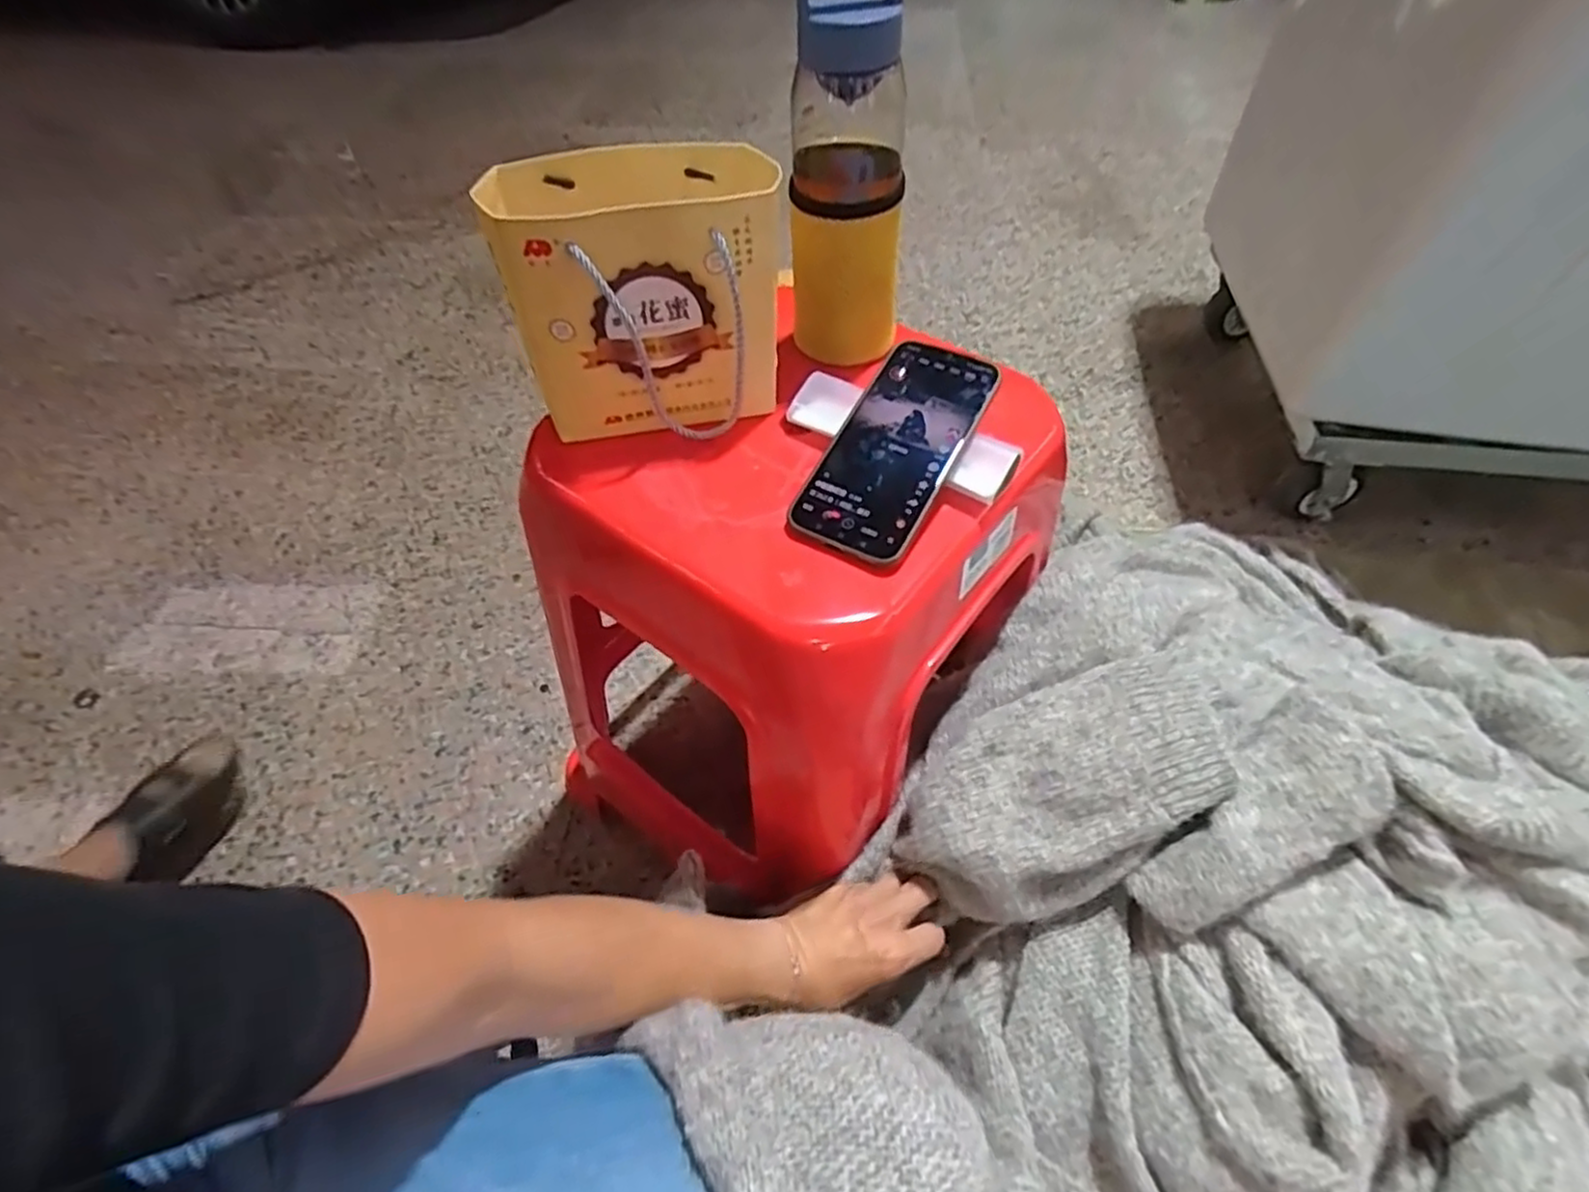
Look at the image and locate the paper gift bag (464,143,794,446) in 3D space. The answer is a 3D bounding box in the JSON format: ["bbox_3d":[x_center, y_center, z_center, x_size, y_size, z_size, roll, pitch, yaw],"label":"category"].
[{"bbox_3d":[-0.095,-0.191,0.476,0.167,0.149,0.092,-11,52,-8],"label":"paper gift bag"}]

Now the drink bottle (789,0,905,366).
[{"bbox_3d":[0.034,-0.274,0.489,0.076,0.220,0.071,-2,51,-1],"label":"drink bottle"}]

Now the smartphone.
[{"bbox_3d":[0.063,-0.095,0.461,0.076,0.008,0.158,26,72,20],"label":"smartphone"}]

